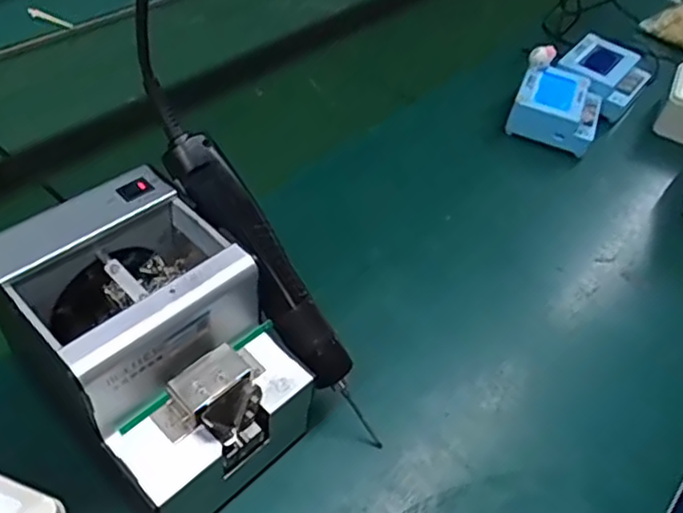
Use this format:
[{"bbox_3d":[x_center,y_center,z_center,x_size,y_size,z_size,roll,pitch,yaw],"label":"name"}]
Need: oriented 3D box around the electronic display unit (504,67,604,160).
[{"bbox_3d":[0.261,-0.180,0.765,0.099,0.049,0.107,19,48,10],"label":"electronic display unit"}]

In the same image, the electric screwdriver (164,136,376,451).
[{"bbox_3d":[-0.047,0.019,0.435,0.039,0.035,0.229,-39,103,-34],"label":"electric screwdriver"}]

